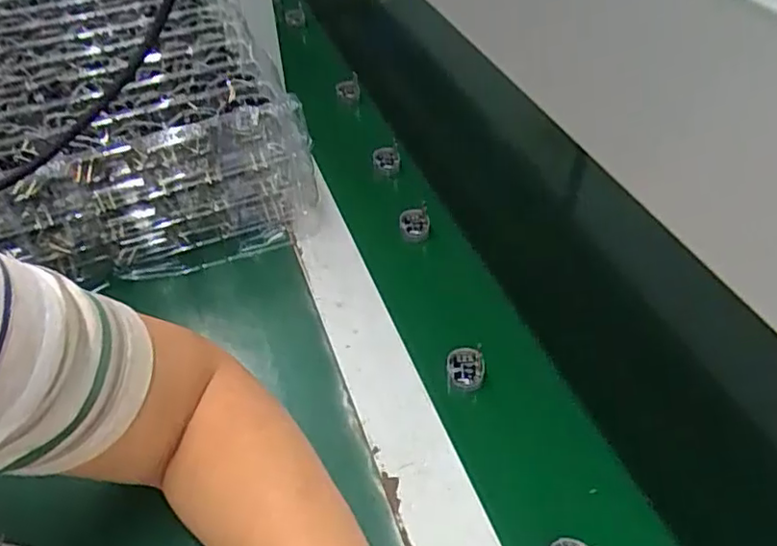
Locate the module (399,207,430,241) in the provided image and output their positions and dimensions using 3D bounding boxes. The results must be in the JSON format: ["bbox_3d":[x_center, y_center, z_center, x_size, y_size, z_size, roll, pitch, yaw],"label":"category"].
[{"bbox_3d":[0.023,-0.043,0.556,0.026,0.023,0.020,-3,45,-1],"label":"module"}]

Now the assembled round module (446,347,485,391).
[{"bbox_3d":[0.053,0.066,0.437,0.025,0.017,0.026,0,45,2],"label":"assembled round module"}]

